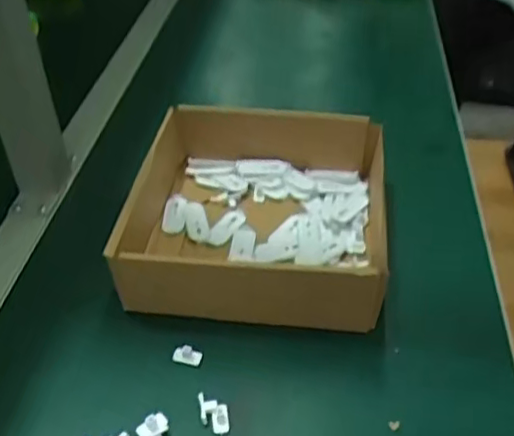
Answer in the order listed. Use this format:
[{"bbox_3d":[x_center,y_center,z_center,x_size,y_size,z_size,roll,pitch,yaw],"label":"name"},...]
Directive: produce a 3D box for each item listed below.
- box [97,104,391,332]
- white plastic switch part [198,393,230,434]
[{"bbox_3d":[0.004,-0.017,0.540,0.204,0.068,0.246,3,40,5],"label":"box"},{"bbox_3d":[-0.028,0.129,0.412,0.017,0.007,0.027,-10,41,-10],"label":"white plastic switch part"}]

